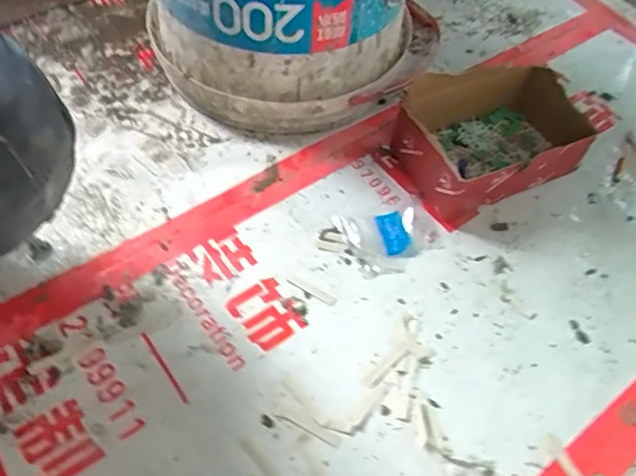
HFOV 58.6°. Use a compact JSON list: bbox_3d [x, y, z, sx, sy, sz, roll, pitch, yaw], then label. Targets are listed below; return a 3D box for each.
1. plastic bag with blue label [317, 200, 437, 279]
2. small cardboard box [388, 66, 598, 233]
[{"bbox_3d":[0.066,-0.001,0.574,0.119,0.013,0.078,-15,58,-14],"label":"plastic bag with blue label"},{"bbox_3d":[0.194,-0.118,0.616,0.203,0.080,0.126,-22,60,-18],"label":"small cardboard box"}]

